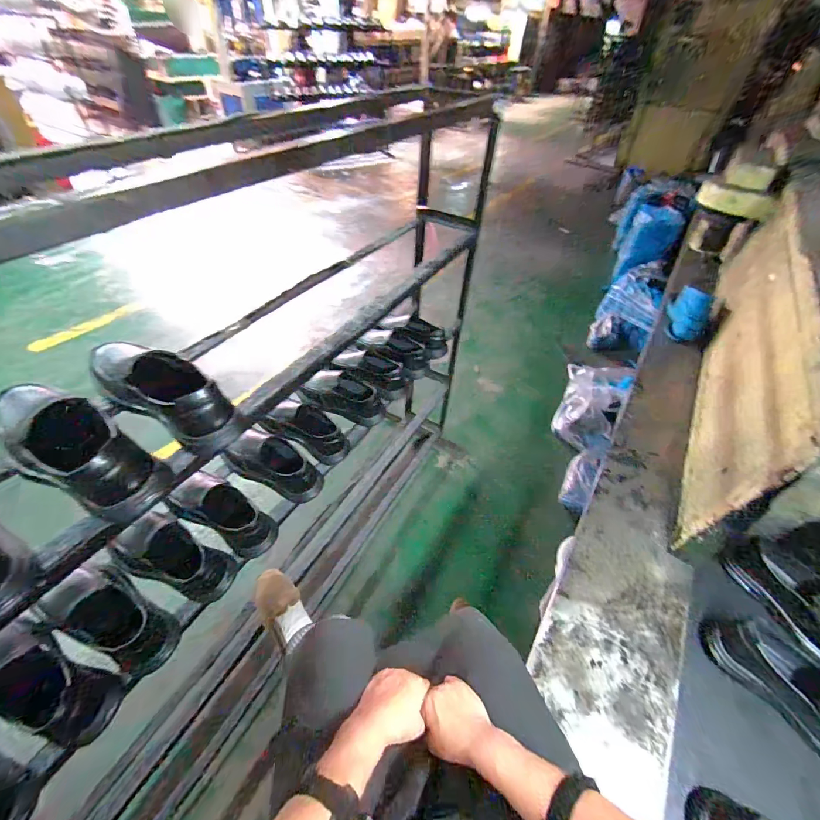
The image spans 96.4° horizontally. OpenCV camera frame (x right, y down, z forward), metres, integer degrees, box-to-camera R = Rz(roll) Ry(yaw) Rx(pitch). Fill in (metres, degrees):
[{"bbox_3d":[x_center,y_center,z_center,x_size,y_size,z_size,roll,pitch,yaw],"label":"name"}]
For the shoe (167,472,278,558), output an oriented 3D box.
[{"bbox_3d":[-0.360,0.186,0.704,0.223,0.081,0.095,32,52,4],"label":"shoe"}]

